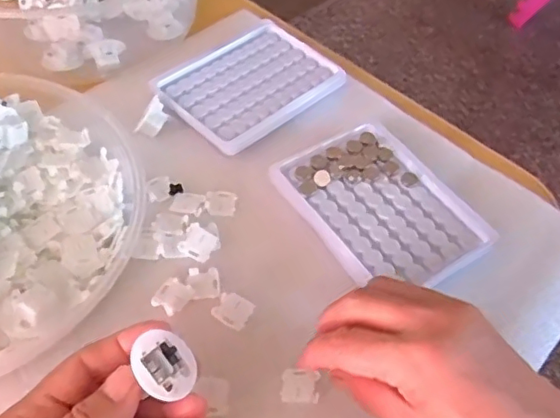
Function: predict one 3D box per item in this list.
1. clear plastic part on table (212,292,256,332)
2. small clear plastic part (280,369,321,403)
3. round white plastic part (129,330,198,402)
[{"bbox_3d":[-0.028,0.060,0.343,0.022,0.004,0.020,27,55,14],"label":"clear plastic part on table"},{"bbox_3d":[0.011,0.097,0.315,0.021,0.004,0.018,5,53,-2],"label":"small clear plastic part"},{"bbox_3d":[-0.052,0.071,0.258,0.028,0.005,0.030,29,38,-25],"label":"round white plastic part"}]

